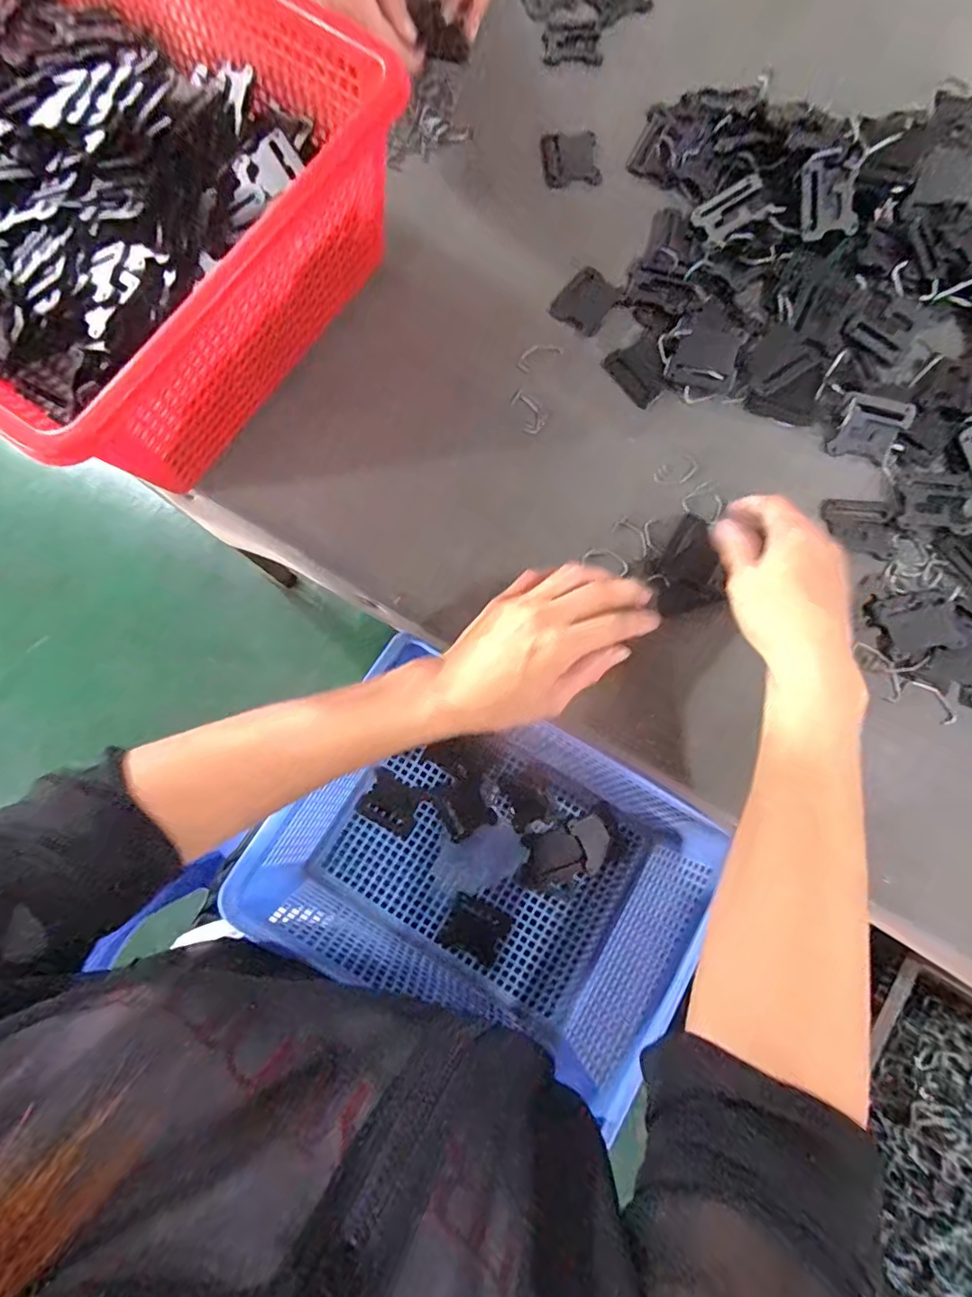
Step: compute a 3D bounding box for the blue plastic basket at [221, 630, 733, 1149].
[{"bbox_3d":[0.000,0.158,0.435,0.292,0.107,0.220,28,80,5],"label":"blue plastic basket"}]

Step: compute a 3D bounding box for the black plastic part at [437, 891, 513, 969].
[{"bbox_3d":[-0.009,0.237,0.466,0.050,0.004,0.042,27,80,4],"label":"black plastic part"}]

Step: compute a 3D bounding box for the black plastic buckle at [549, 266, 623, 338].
[{"bbox_3d":[0.078,-0.270,0.430,0.041,0.004,0.050,32,81,5],"label":"black plastic buckle"}]

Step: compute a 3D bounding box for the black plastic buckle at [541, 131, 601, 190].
[{"bbox_3d":[0.069,-0.403,0.457,0.046,0.006,0.047,-6,79,-2],"label":"black plastic buckle"}]

